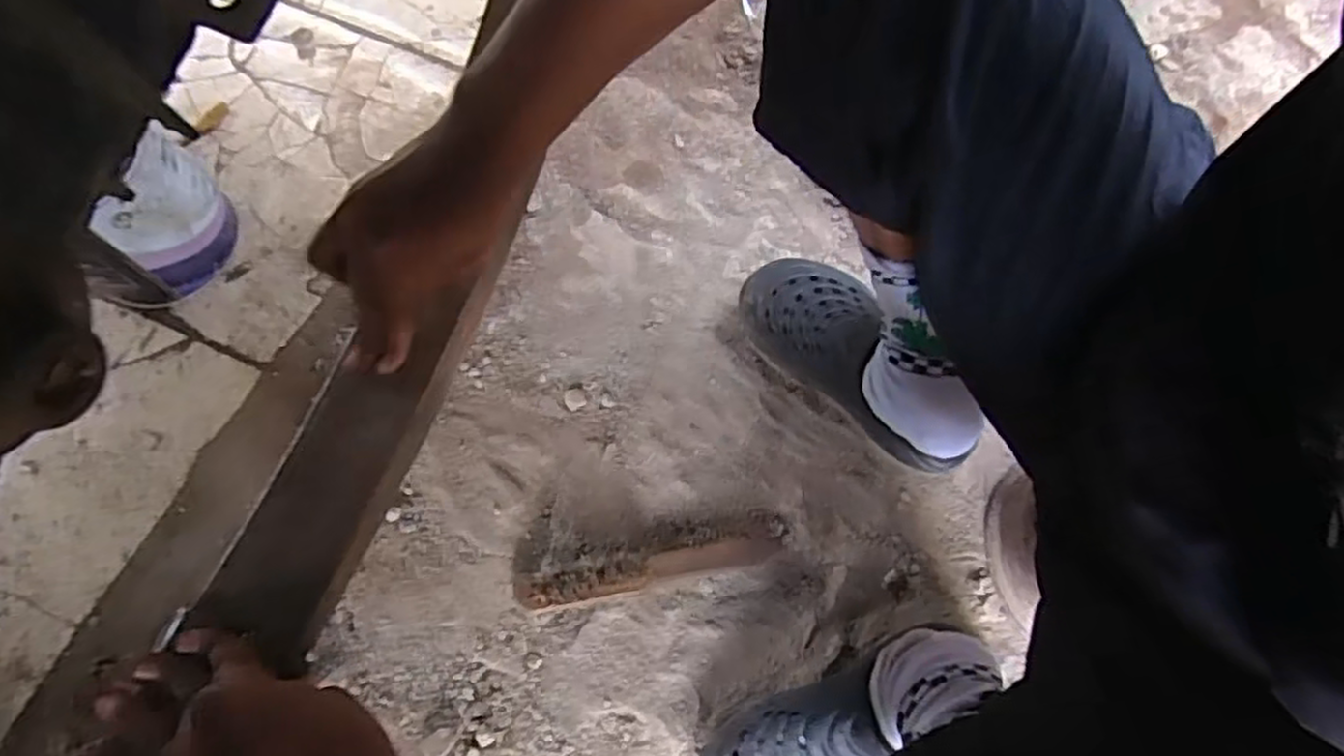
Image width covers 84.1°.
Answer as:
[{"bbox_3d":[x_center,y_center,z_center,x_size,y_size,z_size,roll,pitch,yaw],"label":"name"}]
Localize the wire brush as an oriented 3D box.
[{"bbox_3d":[-0.019,0.166,0.669,0.238,0.040,0.041,-11,72,-6],"label":"wire brush"}]

